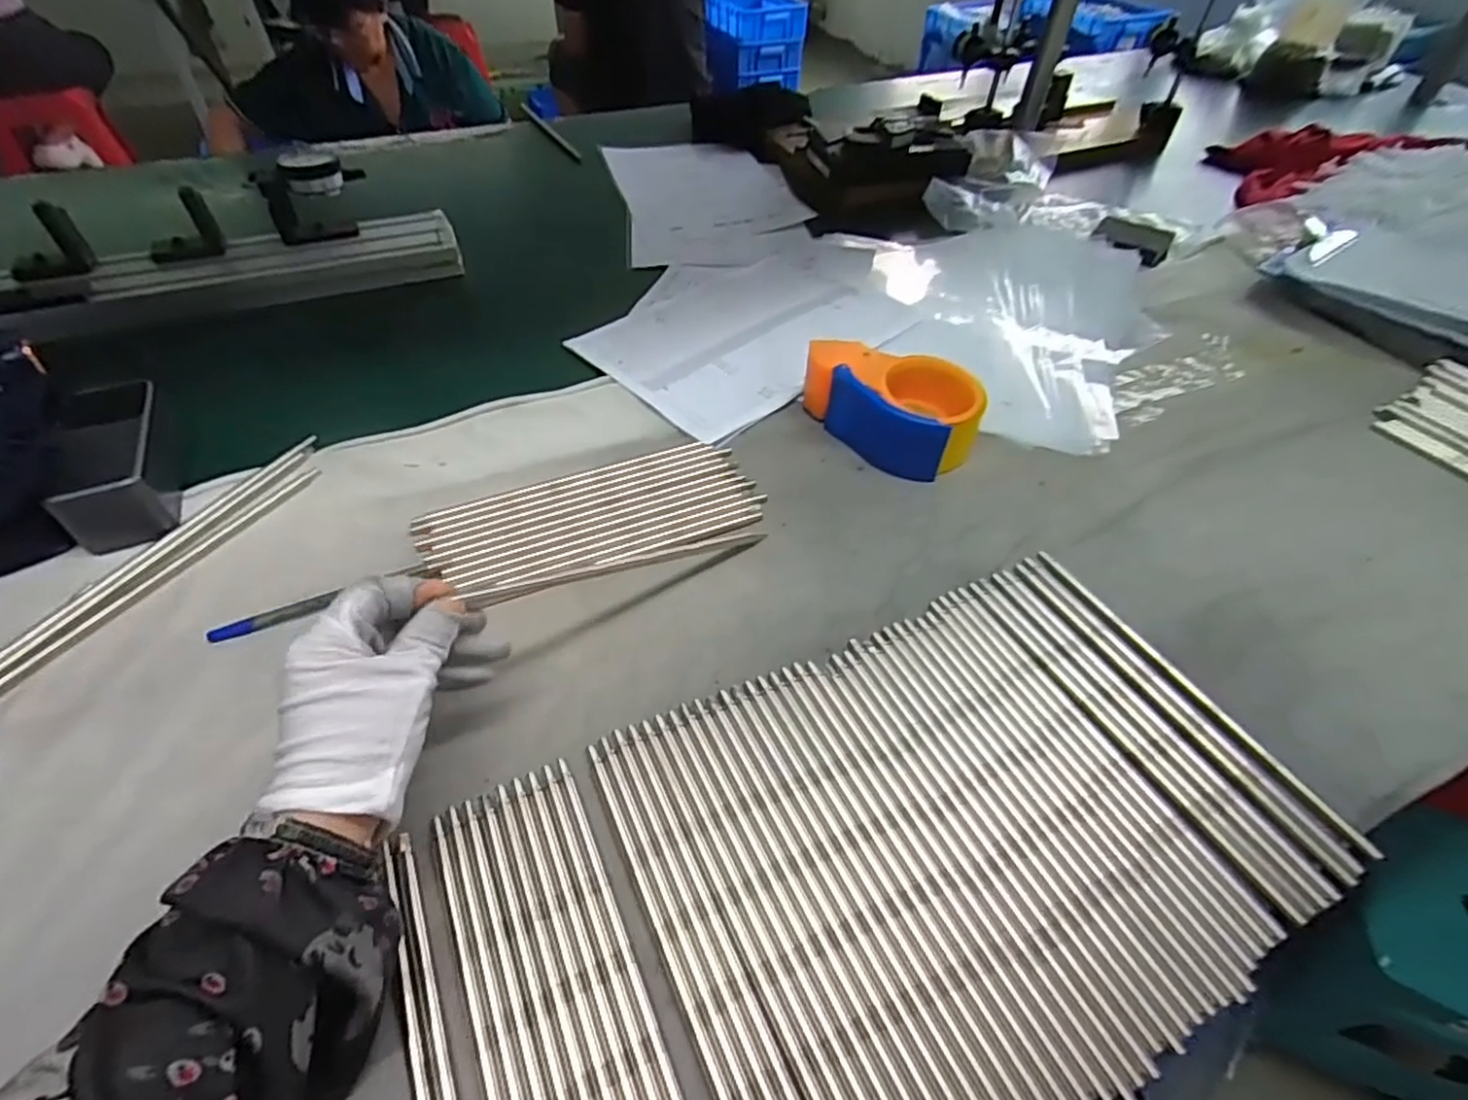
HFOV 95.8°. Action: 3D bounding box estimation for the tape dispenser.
[{"bbox_3d":[0.124,-0.118,0.522,0.080,0.058,0.135,-33,57,-28],"label":"tape dispenser"}]

